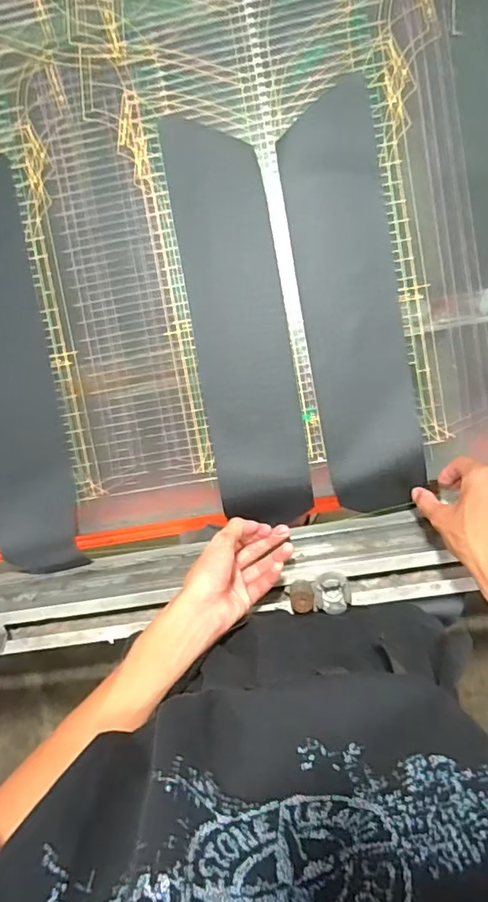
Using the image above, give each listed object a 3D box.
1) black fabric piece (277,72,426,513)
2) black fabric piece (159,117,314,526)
[{"bbox_3d":[0.116,-0.154,0.559,0.100,0.007,0.437,-9,94,5],"label":"black fabric piece"},{"bbox_3d":[-0.004,-0.138,0.572,0.106,0.008,0.433,-10,94,5],"label":"black fabric piece"}]

